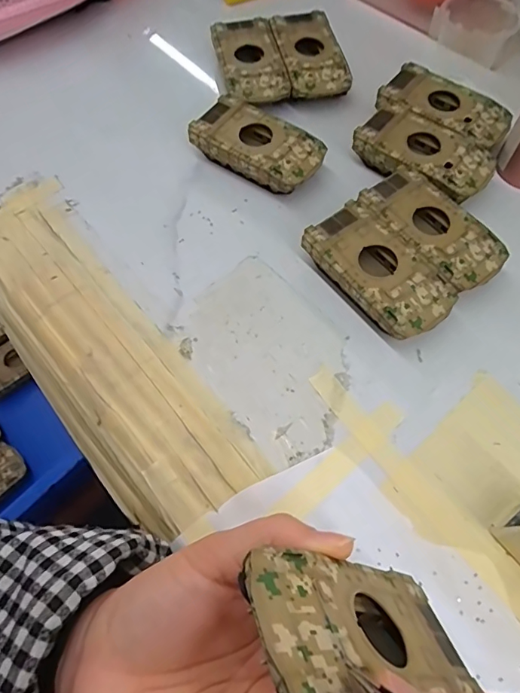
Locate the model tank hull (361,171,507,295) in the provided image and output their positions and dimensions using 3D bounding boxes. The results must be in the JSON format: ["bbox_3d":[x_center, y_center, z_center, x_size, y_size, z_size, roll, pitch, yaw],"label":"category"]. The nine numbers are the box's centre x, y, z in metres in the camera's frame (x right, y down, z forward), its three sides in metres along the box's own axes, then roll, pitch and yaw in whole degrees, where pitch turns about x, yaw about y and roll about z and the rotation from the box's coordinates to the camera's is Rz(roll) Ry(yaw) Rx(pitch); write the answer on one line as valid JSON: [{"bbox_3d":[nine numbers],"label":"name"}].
[{"bbox_3d":[0.113,-0.074,0.314,0.052,0.026,0.094,-37,69,-16],"label":"model tank hull"}]

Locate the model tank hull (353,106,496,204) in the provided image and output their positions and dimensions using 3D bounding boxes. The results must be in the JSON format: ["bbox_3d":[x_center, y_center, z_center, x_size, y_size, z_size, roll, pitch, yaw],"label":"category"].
[{"bbox_3d":[0.119,-0.137,0.344,0.094,0.025,0.053,34,69,16],"label":"model tank hull"}]

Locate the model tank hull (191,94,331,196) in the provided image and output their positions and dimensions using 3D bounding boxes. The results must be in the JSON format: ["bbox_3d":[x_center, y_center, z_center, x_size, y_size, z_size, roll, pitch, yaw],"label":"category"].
[{"bbox_3d":[-0.001,-0.147,0.351,0.094,0.027,0.052,34,69,16],"label":"model tank hull"}]

